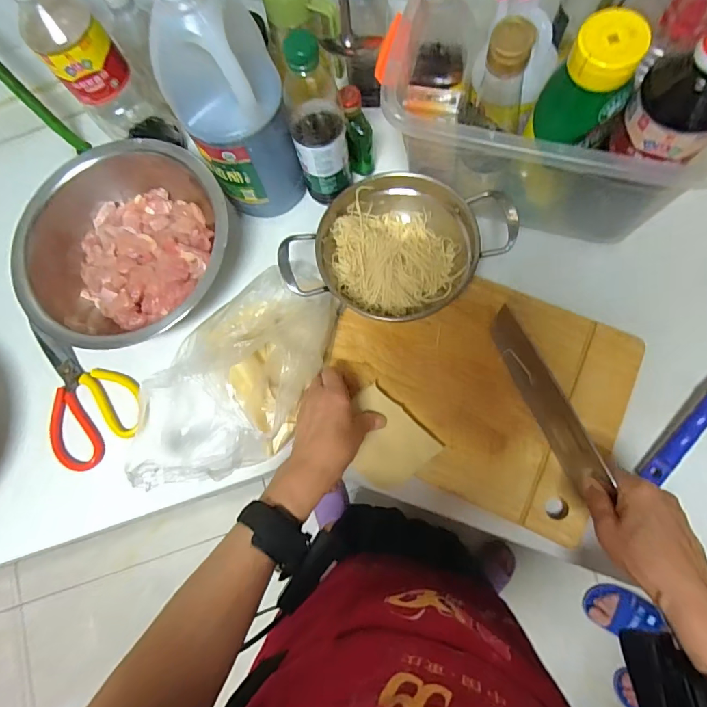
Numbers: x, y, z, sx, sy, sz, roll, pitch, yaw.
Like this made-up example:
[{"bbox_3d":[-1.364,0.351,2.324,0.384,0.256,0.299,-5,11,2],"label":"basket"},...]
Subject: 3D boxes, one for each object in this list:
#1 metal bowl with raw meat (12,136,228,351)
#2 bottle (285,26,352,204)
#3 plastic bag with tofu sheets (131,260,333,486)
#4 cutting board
[{"bbox_3d":[-0.283,-0.122,0.567,0.258,0.112,0.238,-1,77,5],"label":"metal bowl with raw meat"},{"bbox_3d":[-0.041,-0.257,0.498,0.062,0.199,0.059,-11,76,3],"label":"bottle"},{"bbox_3d":[-0.125,0.023,0.487,0.152,0.112,0.261,36,83,12],"label":"plastic bag with tofu sheets"},{"bbox_3d":[0.140,0.033,0.516,0.335,0.025,0.243,23,80,10],"label":"cutting board"}]

